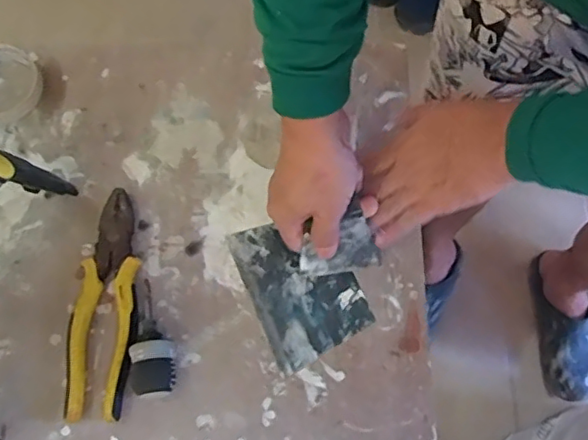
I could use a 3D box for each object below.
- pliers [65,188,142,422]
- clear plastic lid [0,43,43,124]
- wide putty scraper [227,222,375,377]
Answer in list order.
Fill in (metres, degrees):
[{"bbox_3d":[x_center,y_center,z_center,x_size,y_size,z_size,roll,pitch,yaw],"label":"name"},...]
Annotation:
[{"bbox_3d":[-0.175,0.073,0.546,0.058,0.021,0.209,-1,69,1],"label":"pliers"},{"bbox_3d":[-0.313,-0.148,0.636,0.087,0.023,0.079,41,76,15],"label":"clear plastic lid"},{"bbox_3d":[0.007,0.060,0.561,0.094,0.005,0.138,-23,70,-7],"label":"wide putty scraper"}]

